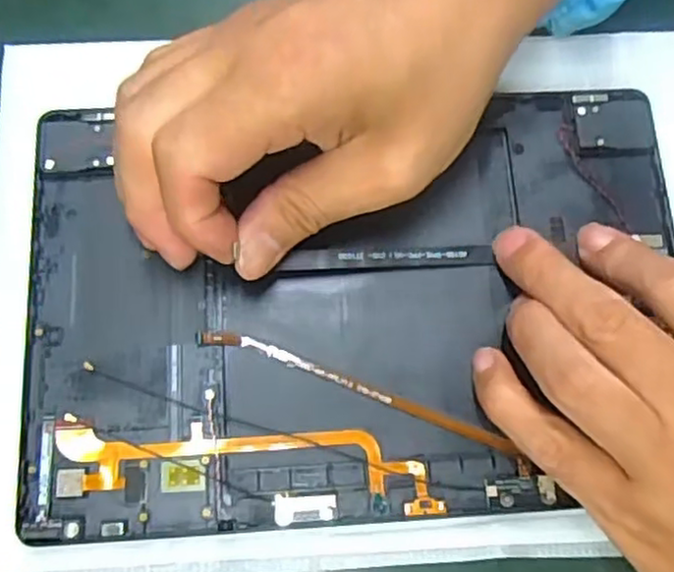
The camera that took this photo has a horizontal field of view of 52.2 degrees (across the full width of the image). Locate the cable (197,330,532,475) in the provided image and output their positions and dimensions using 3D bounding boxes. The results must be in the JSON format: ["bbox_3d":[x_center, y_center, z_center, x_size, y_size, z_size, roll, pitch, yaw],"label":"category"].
[{"bbox_3d":[0.009,0.038,0.241,0.121,0.004,0.009,21,76,4],"label":"cable"}]

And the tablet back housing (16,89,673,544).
[{"bbox_3d":[0.007,0.005,0.250,0.231,0.011,0.151,-3,75,-3],"label":"tablet back housing"}]

